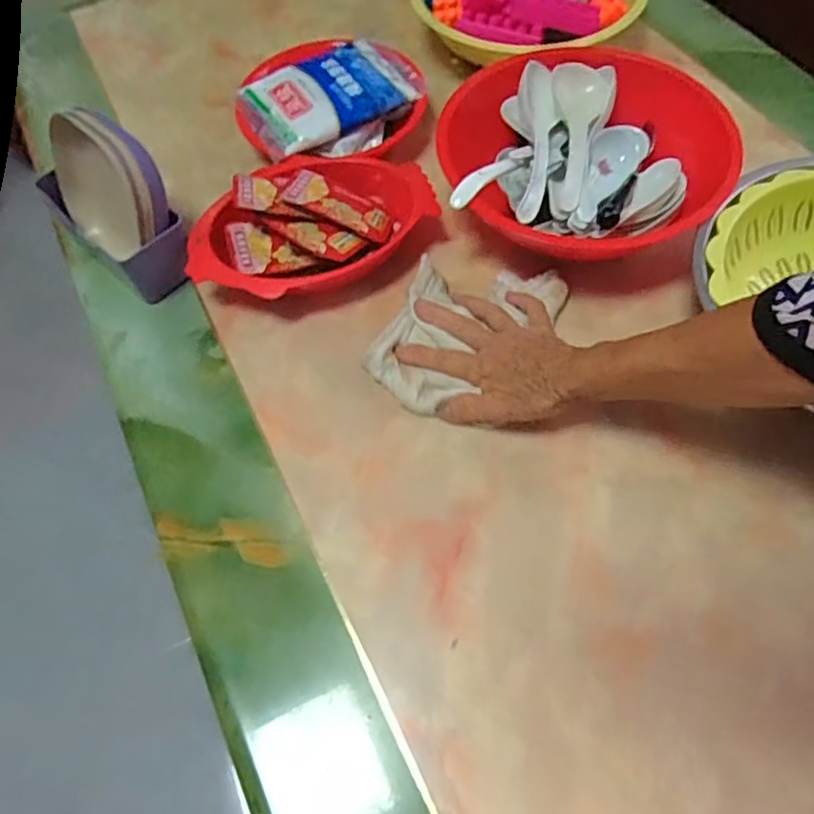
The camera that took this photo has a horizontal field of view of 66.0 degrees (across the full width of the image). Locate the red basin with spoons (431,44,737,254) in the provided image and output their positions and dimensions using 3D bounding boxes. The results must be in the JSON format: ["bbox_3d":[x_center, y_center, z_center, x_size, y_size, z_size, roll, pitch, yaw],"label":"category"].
[{"bbox_3d":[0.146,-0.215,0.560,0.238,0.077,0.236,-1,60,2],"label":"red basin with spoons"}]

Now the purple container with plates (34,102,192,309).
[{"bbox_3d":[-0.255,-0.180,0.536,0.156,0.120,0.069,40,70,21],"label":"purple container with plates"}]

